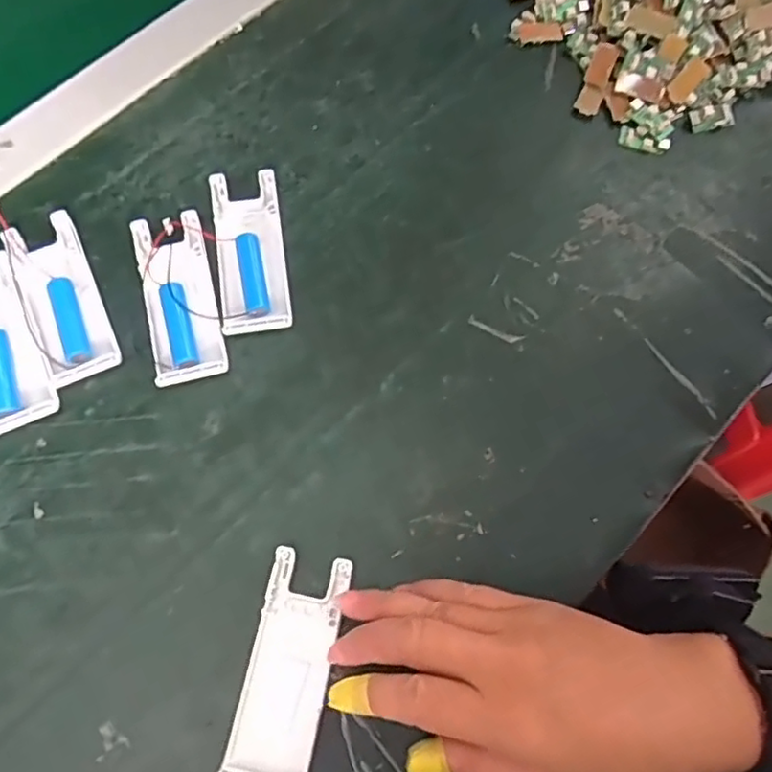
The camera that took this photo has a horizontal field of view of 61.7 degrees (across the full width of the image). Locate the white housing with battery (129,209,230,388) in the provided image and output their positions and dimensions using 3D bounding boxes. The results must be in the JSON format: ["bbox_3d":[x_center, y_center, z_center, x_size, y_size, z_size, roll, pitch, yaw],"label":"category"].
[{"bbox_3d":[-0.119,-0.052,0.372,0.039,0.014,0.103,-14,72,-7],"label":"white housing with battery"}]

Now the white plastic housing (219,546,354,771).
[{"bbox_3d":[-0.046,0.136,0.311,0.040,0.010,0.105,11,70,1],"label":"white plastic housing"}]

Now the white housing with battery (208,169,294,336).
[{"bbox_3d":[-0.081,-0.081,0.386,0.040,0.012,0.102,-8,71,-5],"label":"white housing with battery"}]

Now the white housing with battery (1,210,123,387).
[{"bbox_3d":[-0.187,-0.051,0.370,0.041,0.011,0.102,-23,74,-10],"label":"white housing with battery"}]

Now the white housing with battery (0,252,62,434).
[{"bbox_3d":[-0.214,-0.025,0.359,0.037,0.013,0.104,-21,73,-9],"label":"white housing with battery"}]

